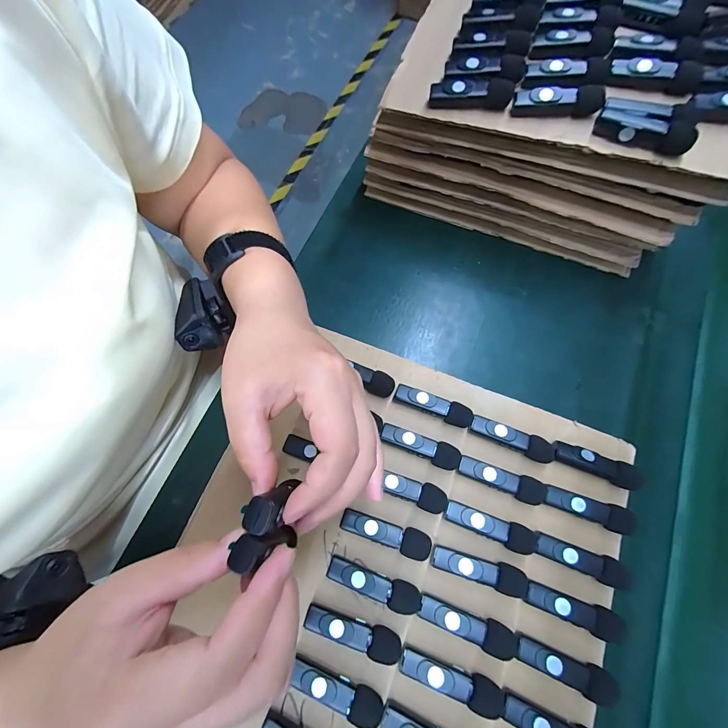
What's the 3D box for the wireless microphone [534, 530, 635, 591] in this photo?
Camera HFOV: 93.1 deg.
[{"bbox_3d":[0.153,0.138,0.243,0.062,0.010,0.017,21,72,4],"label":"wireless microphone"}]

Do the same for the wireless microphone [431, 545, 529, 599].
[{"bbox_3d":[0.082,0.146,0.243,0.066,0.011,0.018,17,72,3],"label":"wireless microphone"}]

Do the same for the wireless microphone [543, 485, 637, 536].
[{"bbox_3d":[0.166,0.107,0.254,0.061,0.012,0.017,19,72,3],"label":"wireless microphone"}]

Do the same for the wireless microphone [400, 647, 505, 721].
[{"bbox_3d":[0.057,0.205,0.223,0.068,0.011,0.018,23,73,4],"label":"wireless microphone"}]

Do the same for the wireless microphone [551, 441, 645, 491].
[{"bbox_3d":[0.179,0.077,0.266,0.063,0.011,0.017,23,73,5],"label":"wireless microphone"}]

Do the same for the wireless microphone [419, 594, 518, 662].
[{"bbox_3d":[0.070,0.177,0.232,0.065,0.012,0.019,22,72,4],"label":"wireless microphone"}]

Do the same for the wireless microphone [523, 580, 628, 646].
[{"bbox_3d":[0.143,0.169,0.236,0.062,0.013,0.018,20,72,4],"label":"wireless microphone"}]

